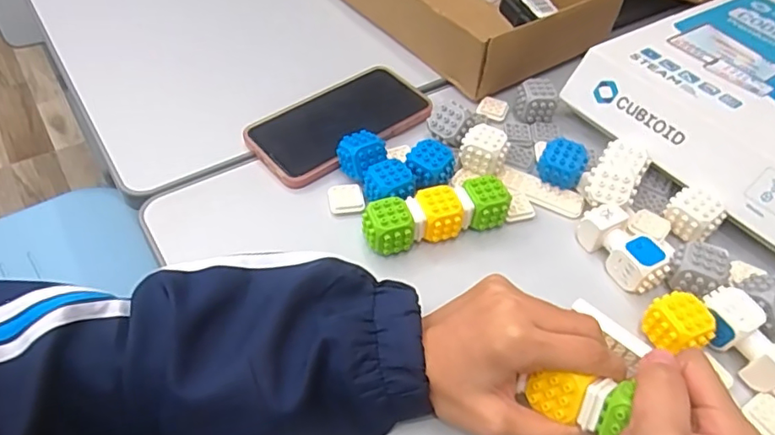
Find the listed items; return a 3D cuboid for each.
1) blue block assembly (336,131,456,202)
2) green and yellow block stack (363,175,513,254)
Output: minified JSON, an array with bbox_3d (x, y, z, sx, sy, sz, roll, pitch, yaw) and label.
[{"bbox_3d":[0.005,-0.033,0.443,0.094,0.037,0.057,8,49,2],"label":"blue block assembly"},{"bbox_3d":[0.037,-0.001,0.422,0.113,0.038,0.031,-13,52,-15],"label":"green and yellow block stack"}]

